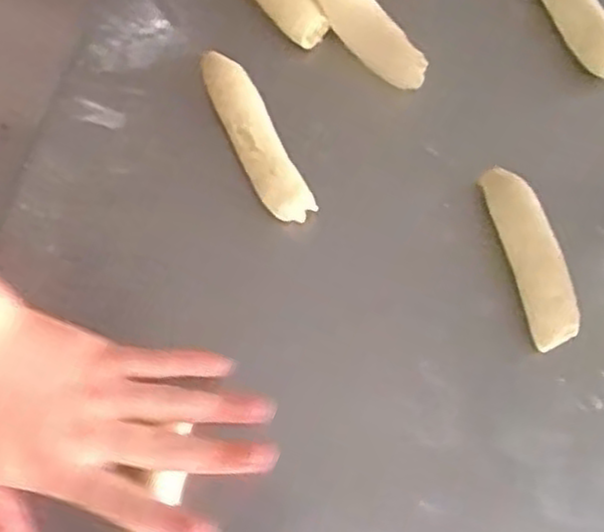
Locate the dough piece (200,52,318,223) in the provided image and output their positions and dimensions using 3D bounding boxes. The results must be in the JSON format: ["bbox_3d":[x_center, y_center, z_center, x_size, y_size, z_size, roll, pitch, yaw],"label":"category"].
[{"bbox_3d":[-0.033,-0.089,0.519,0.031,0.025,0.136,-25,72,-10],"label":"dough piece"}]

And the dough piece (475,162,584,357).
[{"bbox_3d":[0.145,-0.010,0.488,0.030,0.033,0.121,-17,70,-7],"label":"dough piece"}]

